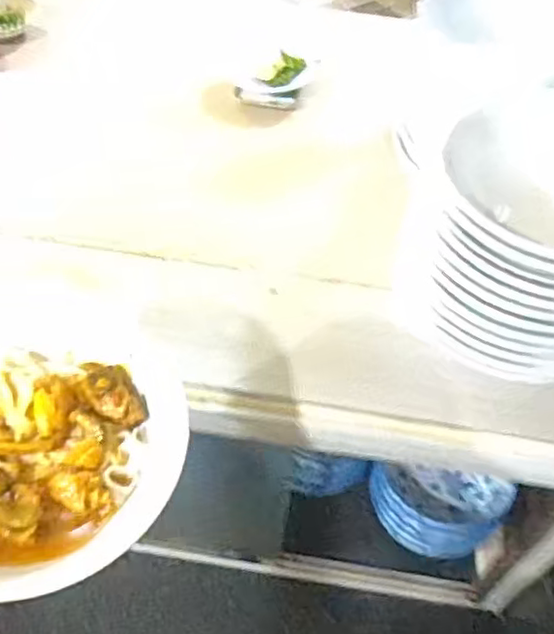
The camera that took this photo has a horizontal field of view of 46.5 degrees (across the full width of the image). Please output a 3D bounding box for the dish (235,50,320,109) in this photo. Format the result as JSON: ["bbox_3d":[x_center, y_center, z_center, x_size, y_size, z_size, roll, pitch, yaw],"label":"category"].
[{"bbox_3d":[0.000,-0.321,0.874,0.083,0.031,0.090,20,48,18],"label":"dish"}]

